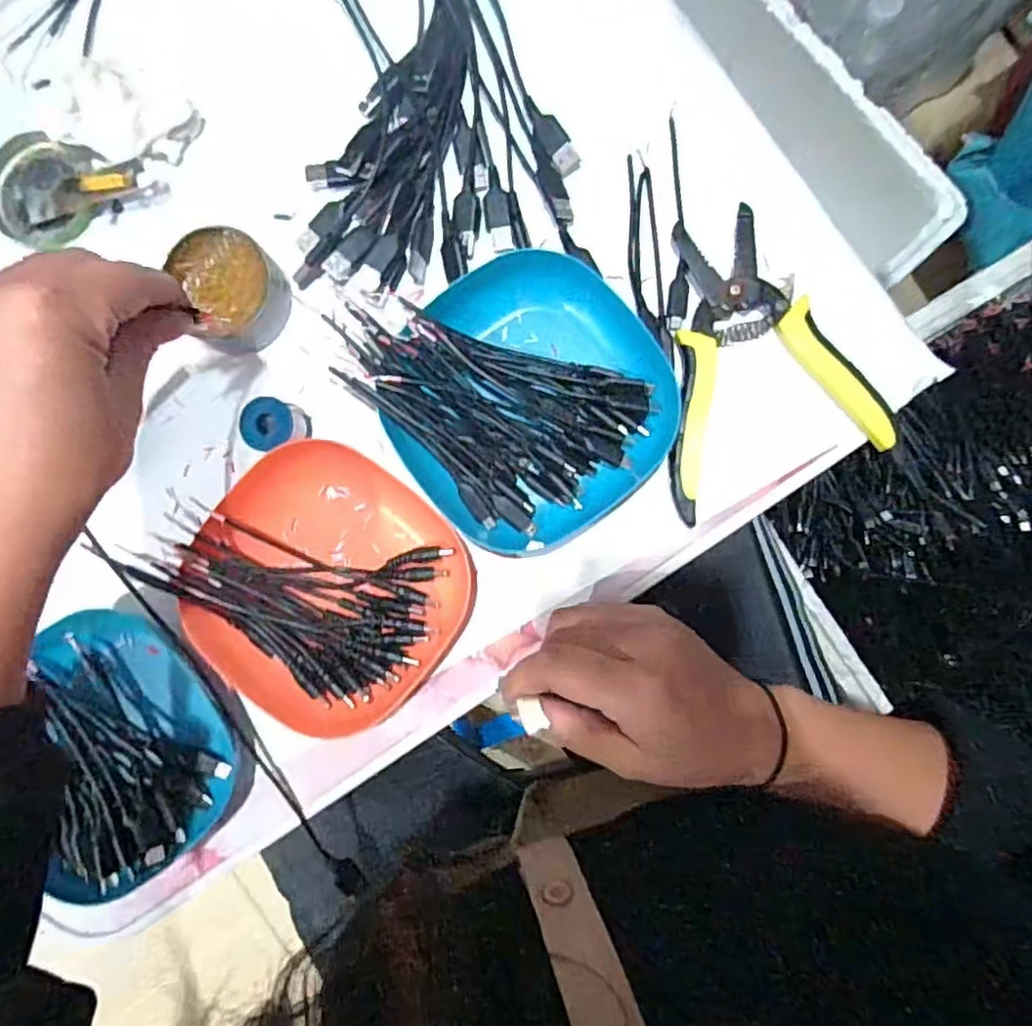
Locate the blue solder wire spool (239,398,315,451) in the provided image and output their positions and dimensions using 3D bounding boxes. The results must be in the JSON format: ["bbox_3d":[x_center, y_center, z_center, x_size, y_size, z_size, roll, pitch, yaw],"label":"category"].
[{"bbox_3d":[-0.133,-0.048,0.361,0.028,0.026,0.028,0,90,4],"label":"blue solder wire spool"}]

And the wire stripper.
[{"bbox_3d":[0.118,-0.086,0.345,0.112,0.013,0.146,-20,88,4],"label":"wire stripper"}]

